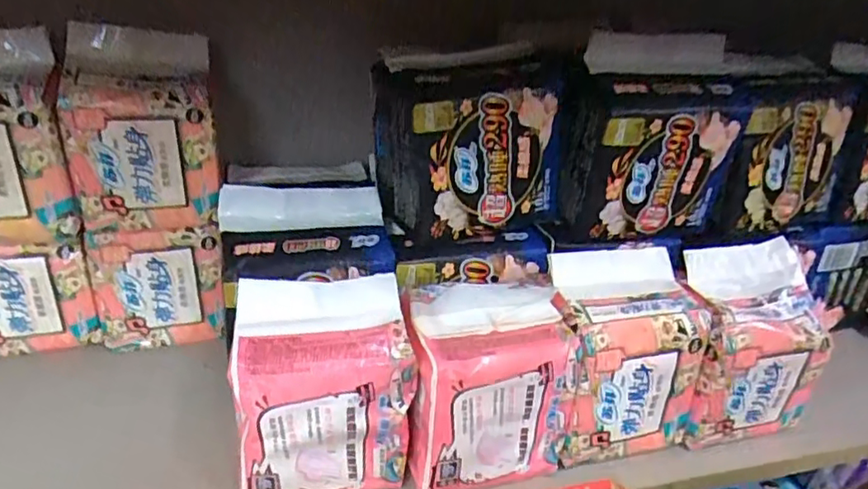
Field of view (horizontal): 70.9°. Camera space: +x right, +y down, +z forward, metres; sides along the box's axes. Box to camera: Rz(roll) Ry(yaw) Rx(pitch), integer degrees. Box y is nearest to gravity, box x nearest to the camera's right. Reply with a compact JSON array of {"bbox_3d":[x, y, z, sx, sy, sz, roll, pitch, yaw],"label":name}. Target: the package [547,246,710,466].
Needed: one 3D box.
[{"bbox_3d":[0.118,0.073,0.414,0.105,0.115,0.074,-4,27,-18],"label":"package"}]

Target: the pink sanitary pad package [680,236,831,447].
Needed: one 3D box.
[{"bbox_3d":[0.218,0.069,0.429,0.092,0.126,0.060,-4,27,-18],"label":"pink sanitary pad package"}]

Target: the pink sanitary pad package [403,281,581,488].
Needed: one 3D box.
[{"bbox_3d":[0.030,0.083,0.383,0.096,0.101,0.084,-1,27,-12],"label":"pink sanitary pad package"}]

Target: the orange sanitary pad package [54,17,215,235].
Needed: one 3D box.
[{"bbox_3d":[-0.203,-0.082,0.440,0.104,0.129,0.053,-2,27,-14],"label":"orange sanitary pad package"}]

